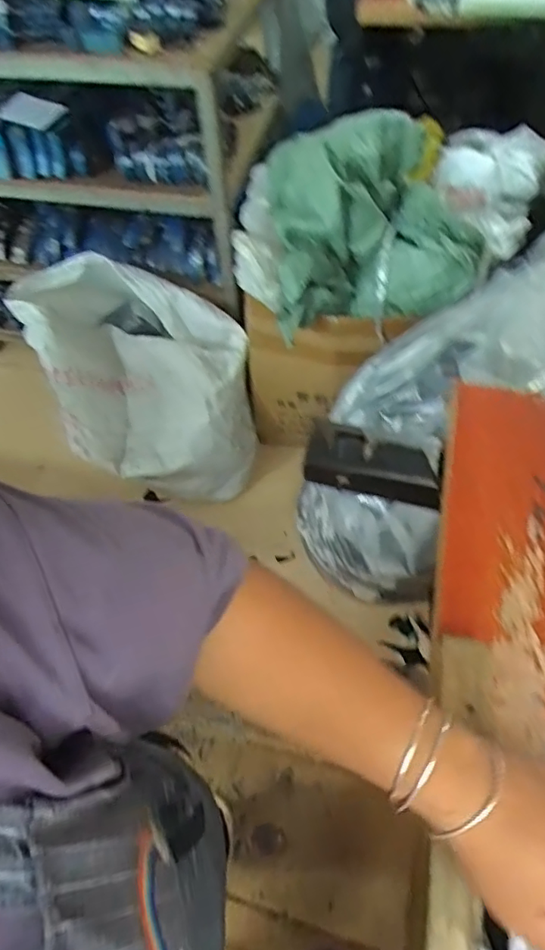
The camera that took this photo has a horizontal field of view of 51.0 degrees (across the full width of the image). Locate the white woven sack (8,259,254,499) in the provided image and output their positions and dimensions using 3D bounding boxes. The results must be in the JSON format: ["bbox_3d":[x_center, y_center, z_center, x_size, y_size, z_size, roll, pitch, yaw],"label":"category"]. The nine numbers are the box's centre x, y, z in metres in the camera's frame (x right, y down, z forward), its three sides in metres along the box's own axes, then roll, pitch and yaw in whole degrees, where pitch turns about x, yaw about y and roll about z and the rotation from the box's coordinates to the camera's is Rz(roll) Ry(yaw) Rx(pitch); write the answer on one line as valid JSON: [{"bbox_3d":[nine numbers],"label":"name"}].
[{"bbox_3d":[-0.345,-0.213,1.659,0.550,0.616,0.444,-10,60,-6],"label":"white woven sack"}]

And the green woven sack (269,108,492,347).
[{"bbox_3d":[0.218,-0.568,1.319,0.438,0.293,0.414,-7,60,-5],"label":"green woven sack"}]

